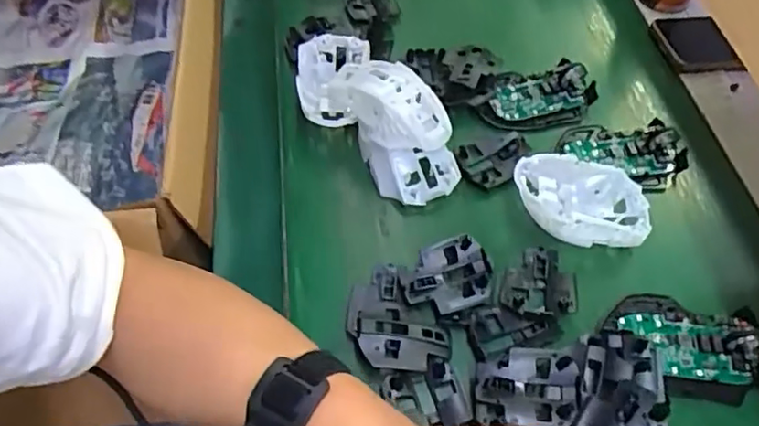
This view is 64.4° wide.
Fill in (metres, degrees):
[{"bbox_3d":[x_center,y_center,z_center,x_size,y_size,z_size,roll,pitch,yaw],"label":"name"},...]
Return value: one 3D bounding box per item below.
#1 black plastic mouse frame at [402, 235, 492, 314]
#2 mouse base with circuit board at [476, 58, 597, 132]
[{"bbox_3d":[0.049,0.048,0.446,0.065,0.024,0.051,-11,54,-12],"label":"black plastic mouse frame"},{"bbox_3d":[0.152,-0.113,0.570,0.113,0.022,0.066,-10,54,-11],"label":"mouse base with circuit board"}]

